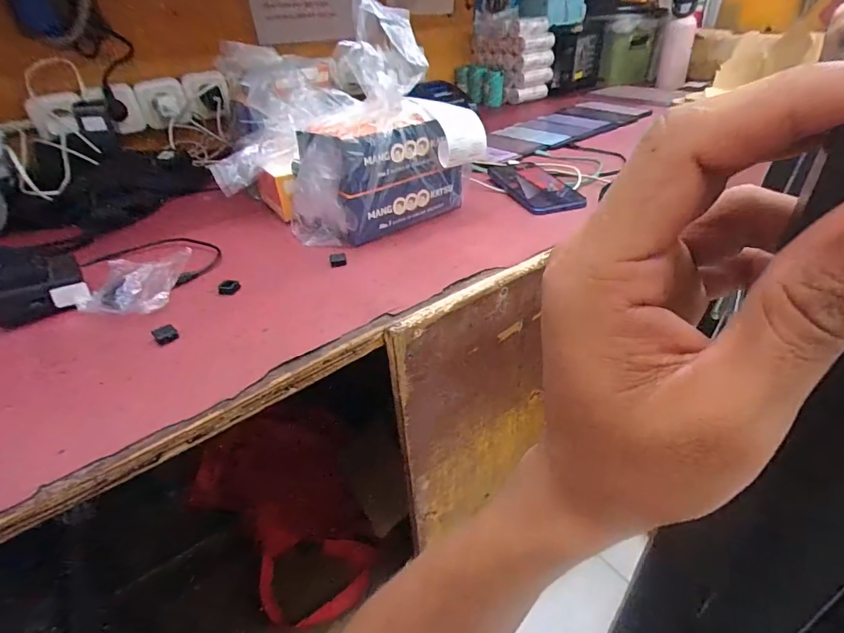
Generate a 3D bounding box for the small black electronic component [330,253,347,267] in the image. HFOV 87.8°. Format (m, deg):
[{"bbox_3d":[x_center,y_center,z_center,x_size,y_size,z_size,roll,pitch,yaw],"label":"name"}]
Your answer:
[{"bbox_3d":[-0.093,-0.063,0.488,0.018,0.009,0.017,-10,35,-8],"label":"small black electronic component"}]

